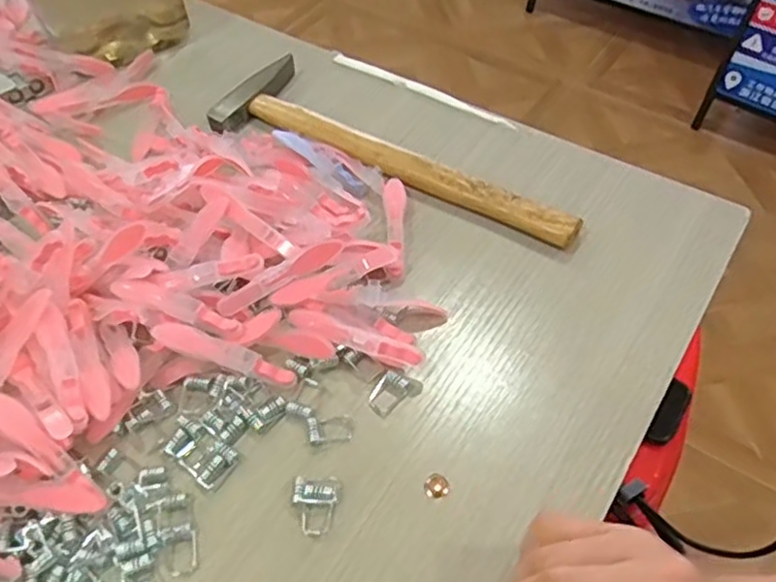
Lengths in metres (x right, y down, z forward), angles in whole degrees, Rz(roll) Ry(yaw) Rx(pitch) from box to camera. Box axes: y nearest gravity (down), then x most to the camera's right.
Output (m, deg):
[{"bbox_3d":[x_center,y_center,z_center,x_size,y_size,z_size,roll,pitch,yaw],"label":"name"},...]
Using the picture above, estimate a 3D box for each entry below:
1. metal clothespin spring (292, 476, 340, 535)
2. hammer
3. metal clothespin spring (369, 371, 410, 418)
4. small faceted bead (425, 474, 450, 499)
[{"bbox_3d":[-0.036,0.103,0.321,0.022,0.007,0.027,3,54,4],"label":"metal clothespin spring"},{"bbox_3d":[-0.002,-0.097,0.462,0.286,0.021,0.078,31,60,22],"label":"hammer"},{"bbox_3d":[0.000,0.054,0.354,0.016,0.006,0.024,37,63,25],"label":"metal clothespin spring"},{"bbox_3d":[0.024,0.096,0.326,0.012,0.004,0.011,-1,54,1],"label":"small faceted bead"}]

